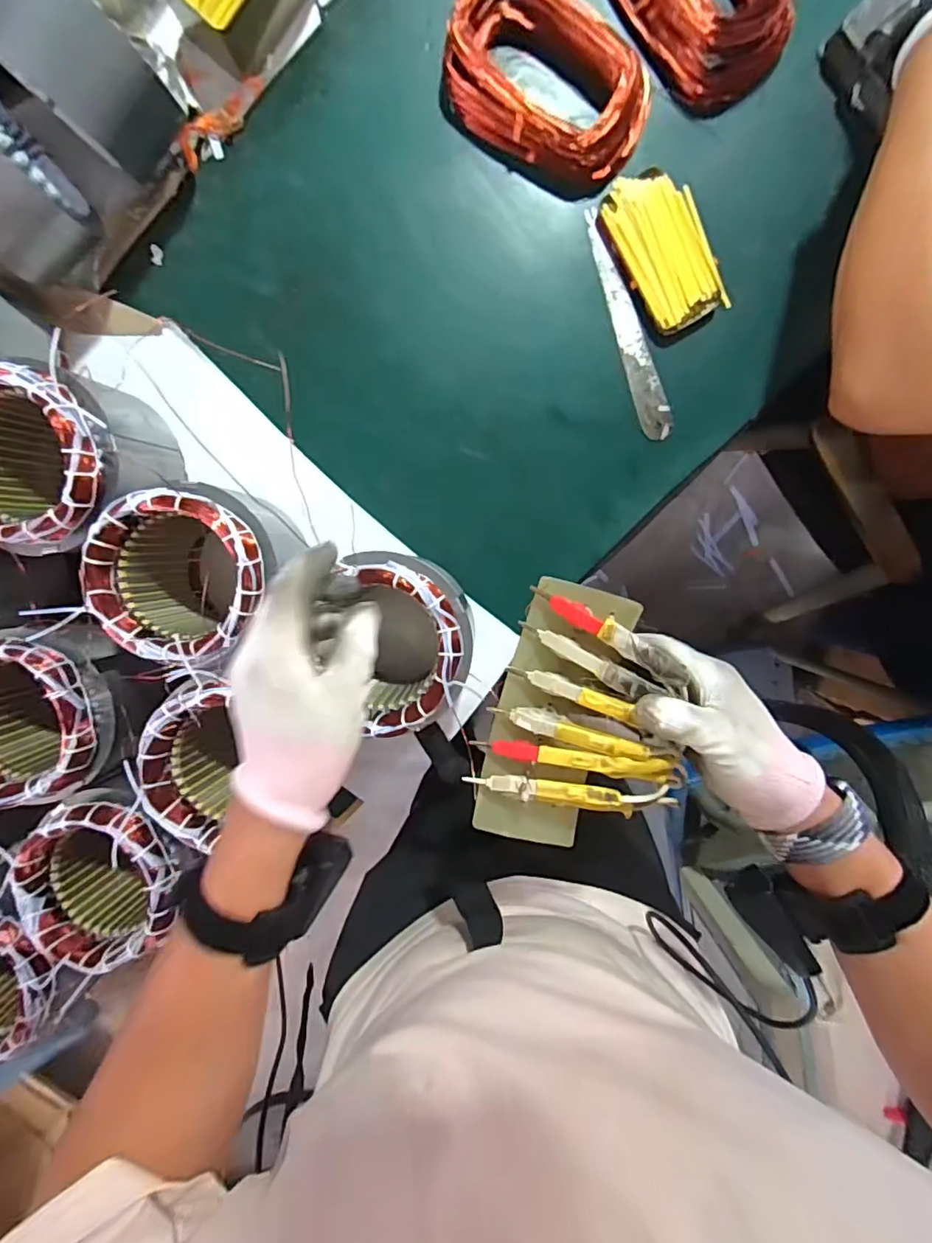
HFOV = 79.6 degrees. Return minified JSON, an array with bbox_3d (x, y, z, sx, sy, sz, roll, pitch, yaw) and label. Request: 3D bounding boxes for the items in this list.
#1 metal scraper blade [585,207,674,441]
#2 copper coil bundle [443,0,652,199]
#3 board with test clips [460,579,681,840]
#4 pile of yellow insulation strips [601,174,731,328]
[{"bbox_3d":[0.161,-0.294,0.565,0.035,0.006,0.225,-21,96,4],"label":"metal scraper blade"},{"bbox_3d":[0.073,-0.492,0.515,0.194,0.040,0.123,31,97,-6],"label":"copper coil bundle"},{"bbox_3d":[0.082,0.068,0.367,0.121,0.046,0.171,13,99,-4],"label":"board with test clips"},{"bbox_3d":[0.196,-0.364,0.544,0.084,0.023,0.135,-27,99,3],"label":"pile of yellow insulation strips"}]

